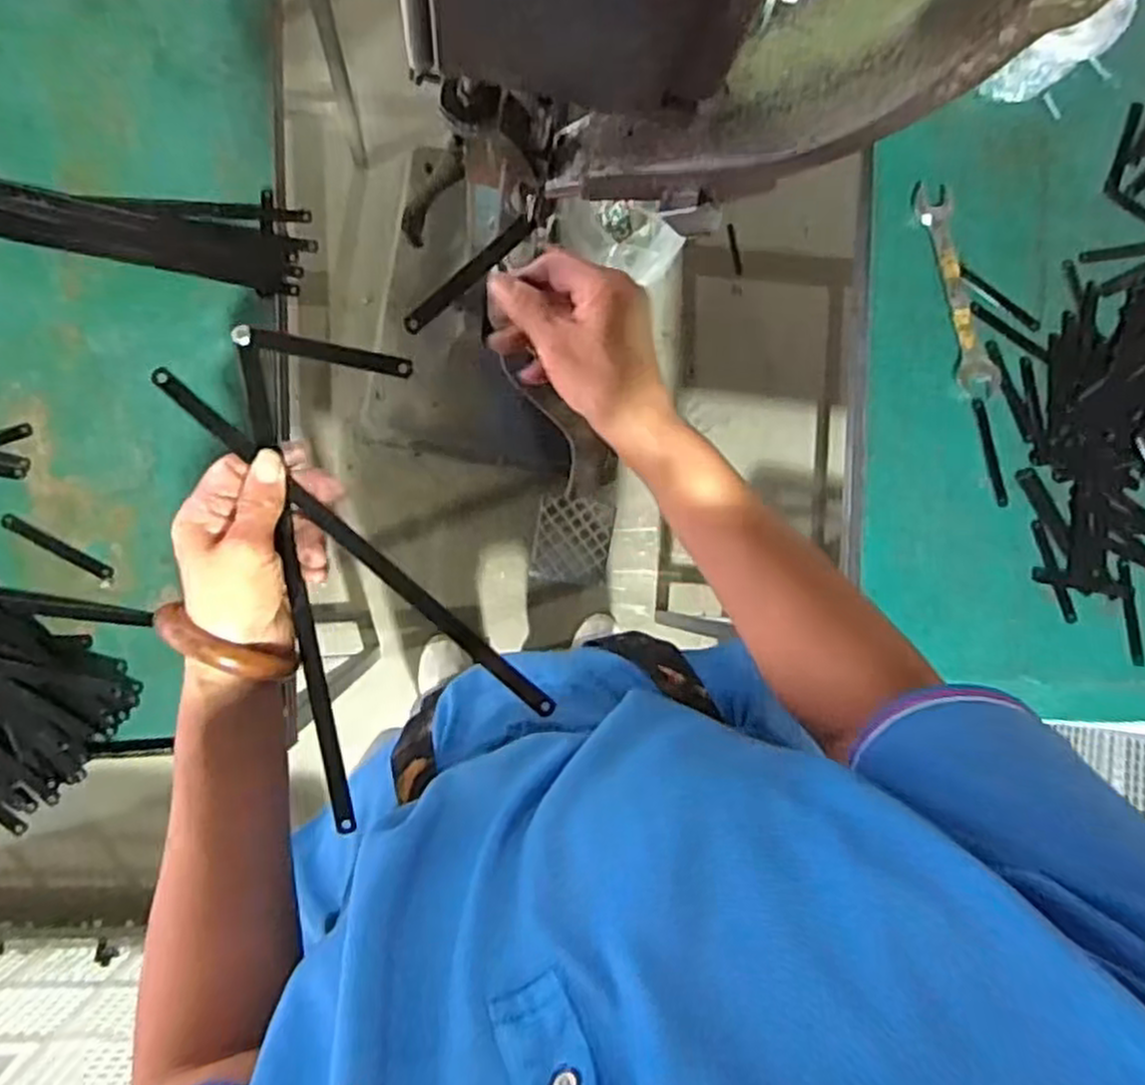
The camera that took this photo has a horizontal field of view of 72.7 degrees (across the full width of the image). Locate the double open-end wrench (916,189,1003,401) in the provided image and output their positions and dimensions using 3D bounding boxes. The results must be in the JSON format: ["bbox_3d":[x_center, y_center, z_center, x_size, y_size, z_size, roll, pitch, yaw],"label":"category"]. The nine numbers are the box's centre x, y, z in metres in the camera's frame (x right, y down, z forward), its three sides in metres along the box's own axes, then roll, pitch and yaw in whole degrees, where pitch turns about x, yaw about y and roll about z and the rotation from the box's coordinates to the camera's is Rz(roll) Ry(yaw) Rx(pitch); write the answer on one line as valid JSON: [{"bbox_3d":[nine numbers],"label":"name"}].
[{"bbox_3d":[0.359,-0.234,0.724,0.040,0.005,0.194,-15,89,-5],"label":"double open-end wrench"}]

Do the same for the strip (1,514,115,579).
[{"bbox_3d":[-0.452,0.004,0.684,0.100,0.004,0.013,30,71,-9],"label":"strip"}]

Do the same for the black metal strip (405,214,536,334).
[{"bbox_3d":[-0.063,-0.164,0.475,0.099,0.006,0.011,-41,101,1],"label":"black metal strip"}]

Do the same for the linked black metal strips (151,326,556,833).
[{"bbox_3d":[-0.123,0.008,0.457,0.138,0.018,0.284,-21,93,-5],"label":"linked black metal strips"}]

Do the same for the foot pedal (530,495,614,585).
[{"bbox_3d":[-0.003,-0.004,1.383,0.127,0.025,0.150,5,100,-8],"label":"foot pedal"}]

